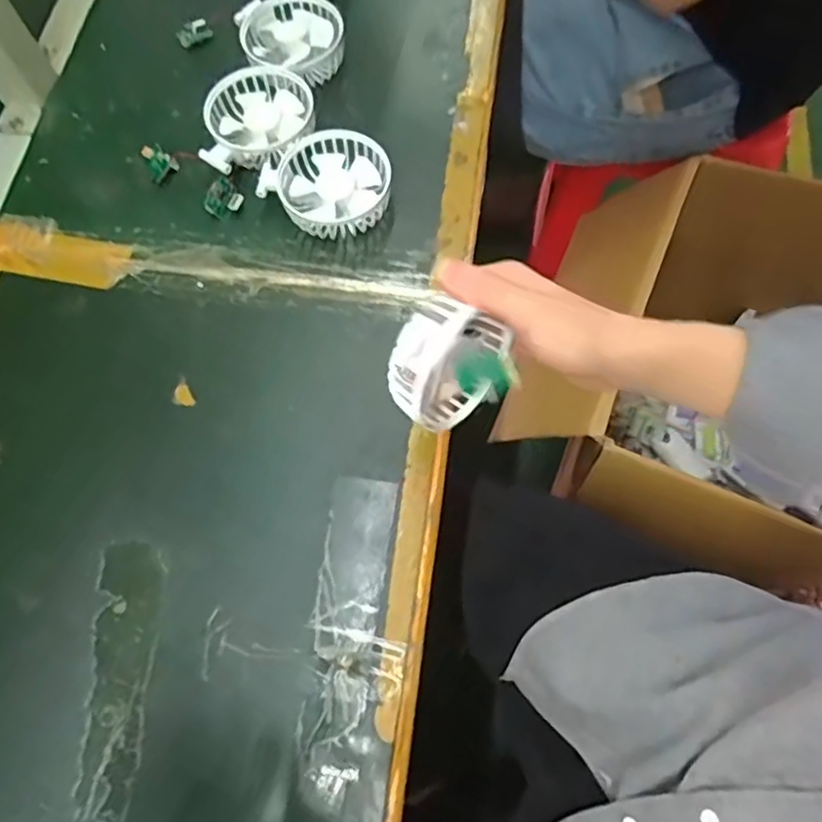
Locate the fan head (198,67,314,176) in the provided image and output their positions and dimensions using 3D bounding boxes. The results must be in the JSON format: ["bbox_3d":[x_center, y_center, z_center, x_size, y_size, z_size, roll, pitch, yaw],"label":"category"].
[{"bbox_3d":[-0.125,-0.238,0.532,0.087,0.031,0.098,3,69,3],"label":"fan head"}]

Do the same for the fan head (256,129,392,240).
[{"bbox_3d":[-0.065,-0.182,0.515,0.093,0.032,0.086,-1,69,2],"label":"fan head"}]

